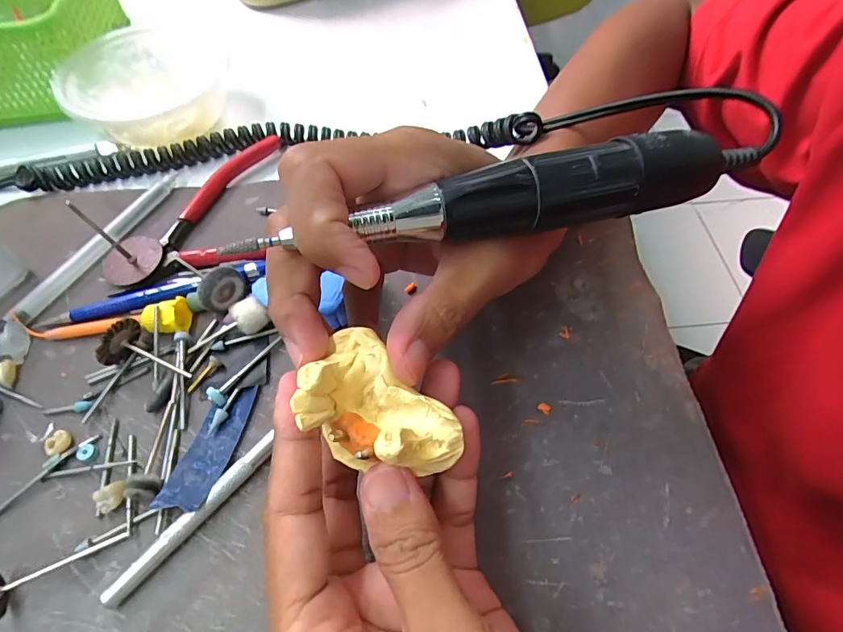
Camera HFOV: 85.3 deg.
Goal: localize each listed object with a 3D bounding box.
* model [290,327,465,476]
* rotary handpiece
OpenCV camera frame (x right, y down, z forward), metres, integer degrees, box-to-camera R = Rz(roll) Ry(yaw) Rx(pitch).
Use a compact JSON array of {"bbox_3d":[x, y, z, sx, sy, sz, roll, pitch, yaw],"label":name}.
[{"bbox_3d":[-0.016,0.029,0.142,0.032,0.020,0.053,-37,65,-19],"label":"model"},{"bbox_3d":[0.026,-0.039,0.155,0.171,0.022,0.019,-12,60,-8],"label":"rotary handpiece"}]

